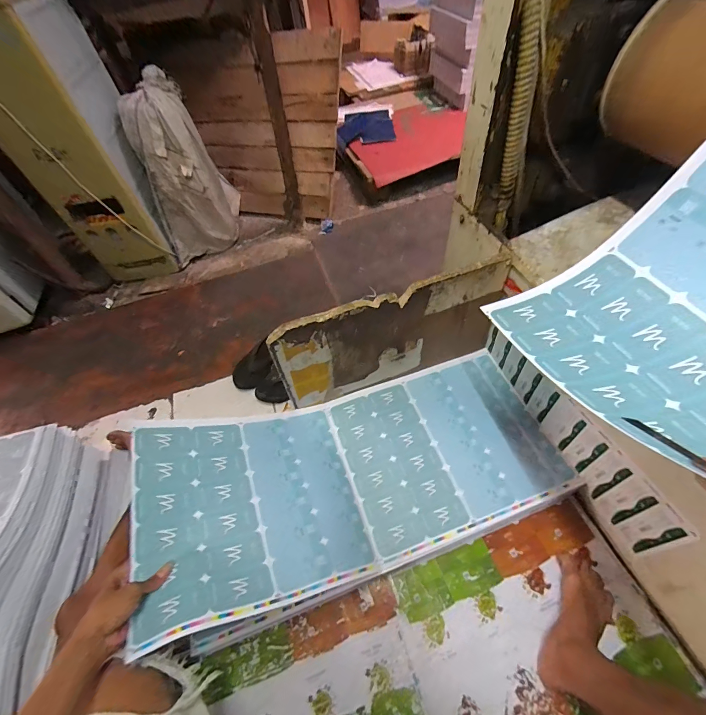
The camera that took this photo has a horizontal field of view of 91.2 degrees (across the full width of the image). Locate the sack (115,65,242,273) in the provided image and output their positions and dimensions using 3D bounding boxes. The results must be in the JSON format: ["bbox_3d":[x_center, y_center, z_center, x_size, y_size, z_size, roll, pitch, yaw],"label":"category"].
[{"bbox_3d":[-0.645,-0.703,1.350,0.209,0.596,0.327,-4,53,3],"label":"sack"}]

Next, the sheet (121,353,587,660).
[{"bbox_3d":[0.020,0.213,0.702,0.790,0.095,0.351,-11,52,-19],"label":"sheet"}]

